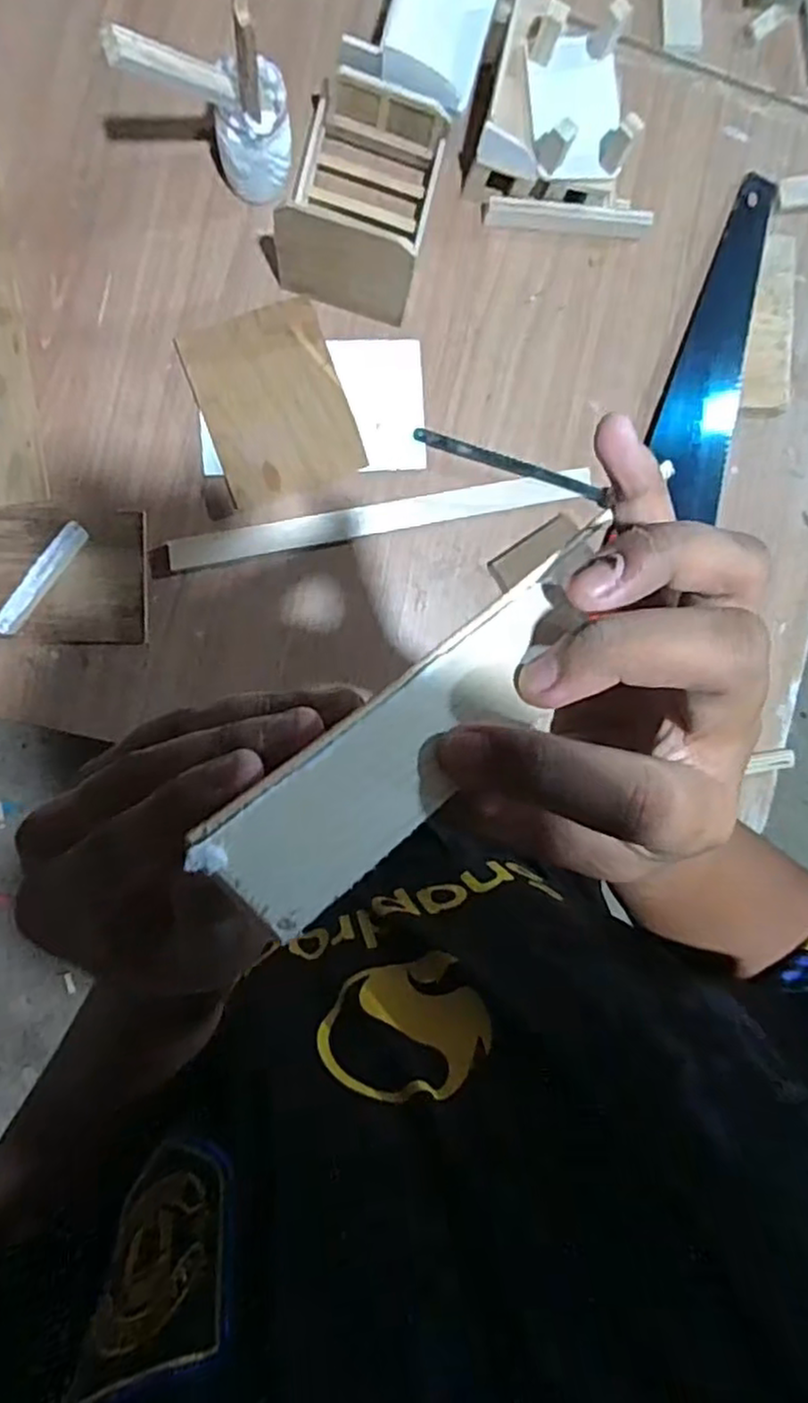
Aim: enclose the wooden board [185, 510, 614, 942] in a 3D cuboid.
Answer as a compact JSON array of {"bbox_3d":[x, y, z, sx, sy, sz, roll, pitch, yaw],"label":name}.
[{"bbox_3d":[0.012,-0.001,0.177,0.137,0.006,0.032,-44,98,-25],"label":"wooden board"}]

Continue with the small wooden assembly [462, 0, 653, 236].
[{"bbox_3d":[0.151,-0.539,0.657,0.183,0.094,0.155,0,94,-7],"label":"small wooden assembly"}]

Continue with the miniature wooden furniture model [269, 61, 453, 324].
[{"bbox_3d":[-0.038,-0.455,0.632,0.126,0.107,0.173,14,92,-8],"label":"miniature wooden furniture model"}]

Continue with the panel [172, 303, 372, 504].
[{"bbox_3d":[-0.123,-0.282,0.671,0.132,0.010,0.162,-20,97,-11],"label":"panel"}]

